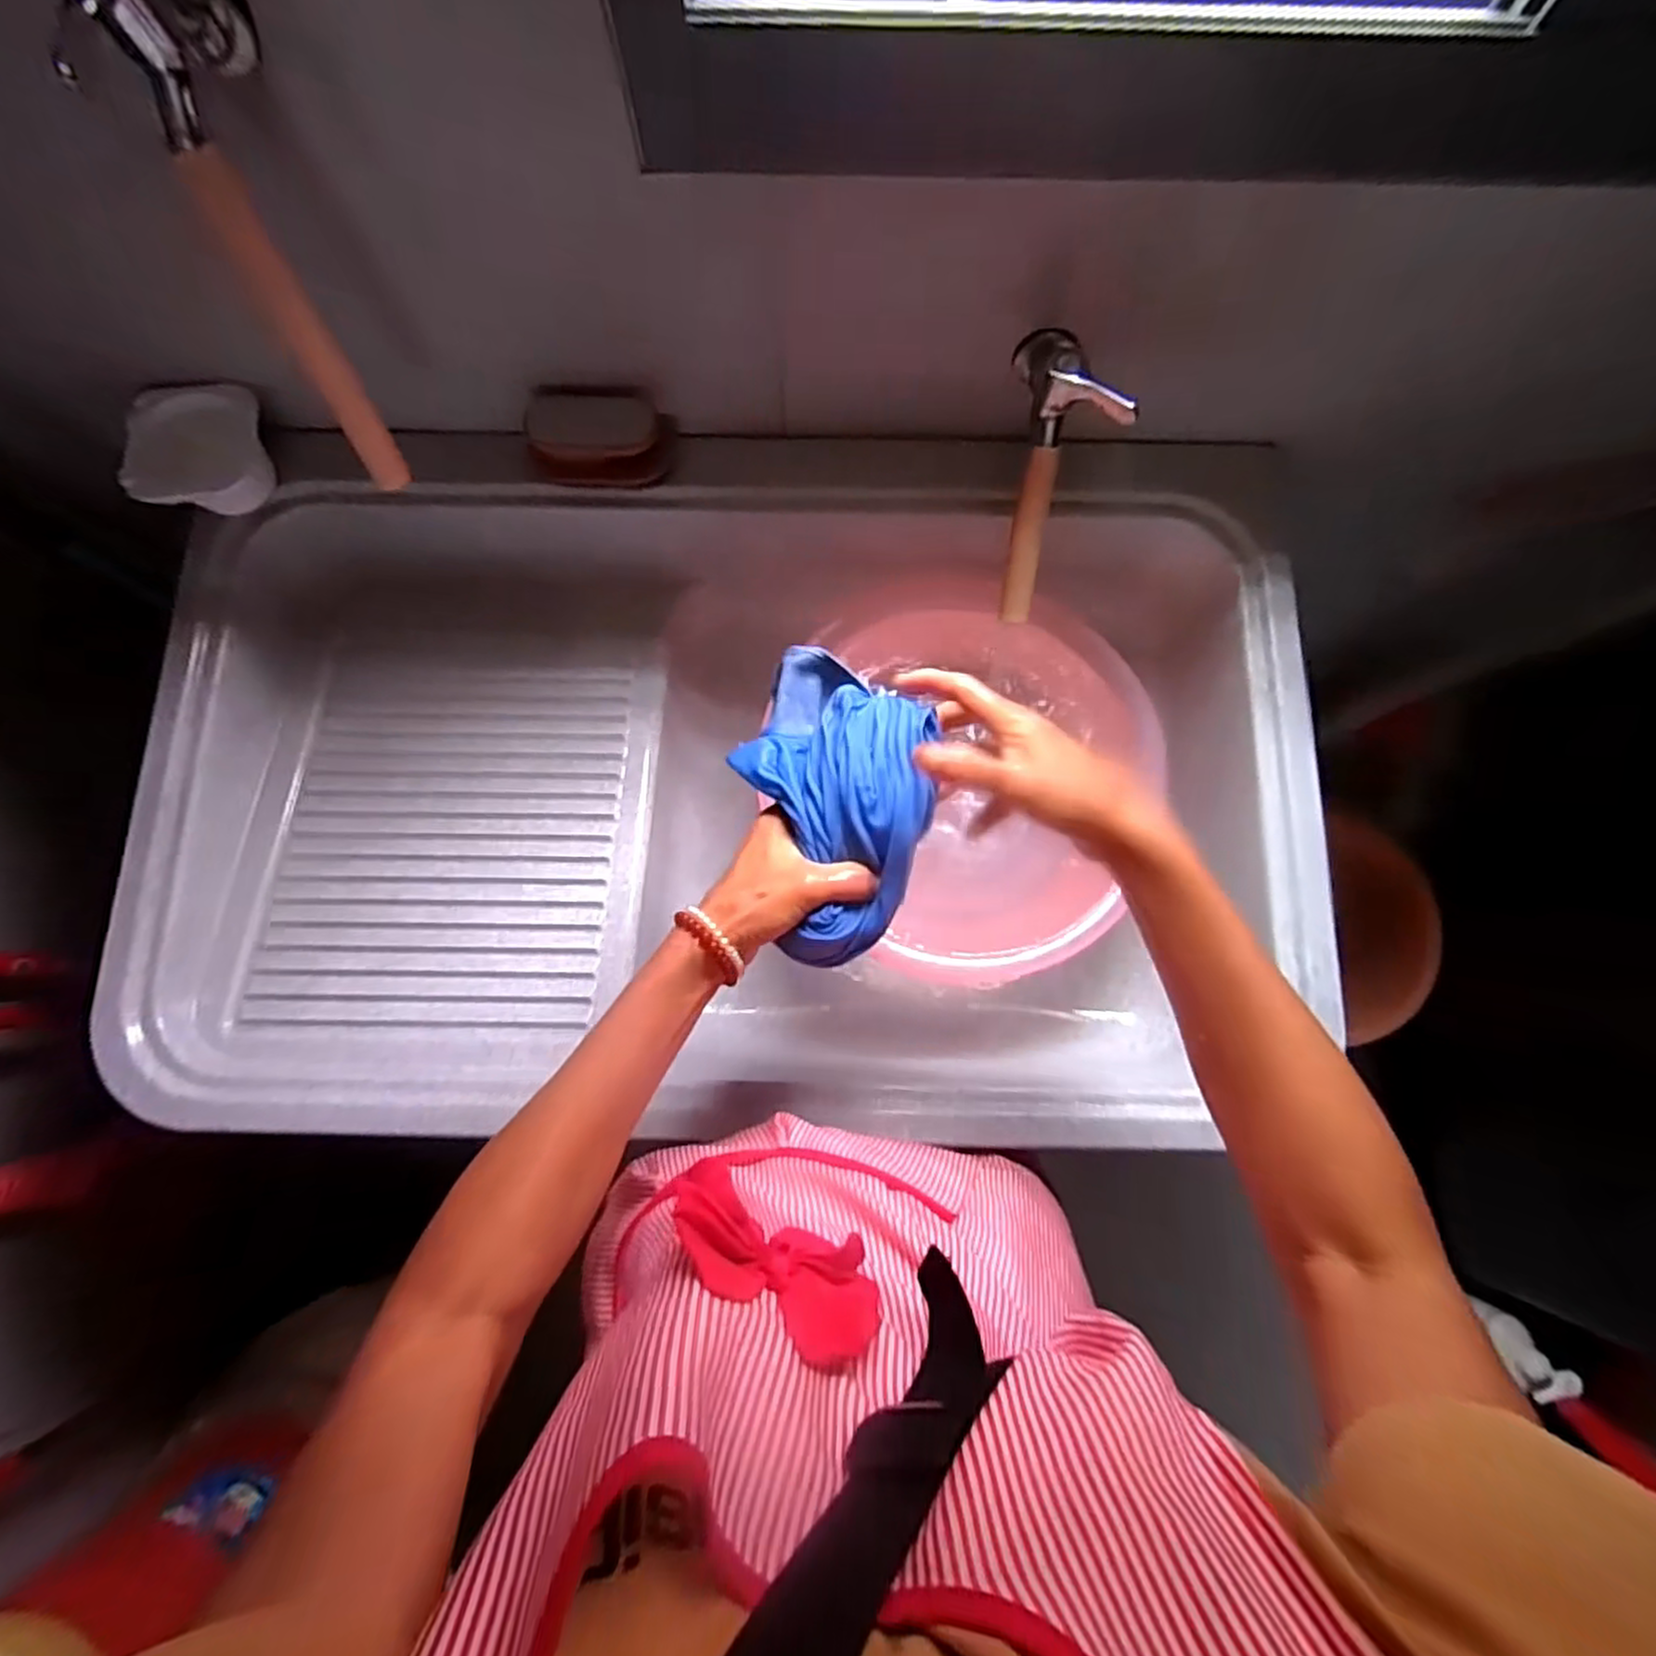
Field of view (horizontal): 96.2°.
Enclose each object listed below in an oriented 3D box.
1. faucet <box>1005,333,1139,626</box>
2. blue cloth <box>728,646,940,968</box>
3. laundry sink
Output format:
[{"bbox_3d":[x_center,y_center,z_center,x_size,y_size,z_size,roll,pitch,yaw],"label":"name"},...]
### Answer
[{"bbox_3d":[0.165,-0.251,0.549,0.065,0.098,0.204,5,118,1],"label":"faucet"},{"bbox_3d":[0.000,-0.015,0.419,0.117,0.047,0.165,24,80,4],"label":"blue cloth"},{"bbox_3d":[-0.069,-0.034,0.658,0.859,0.215,0.536,0,80,0],"label":"laundry sink"}]

